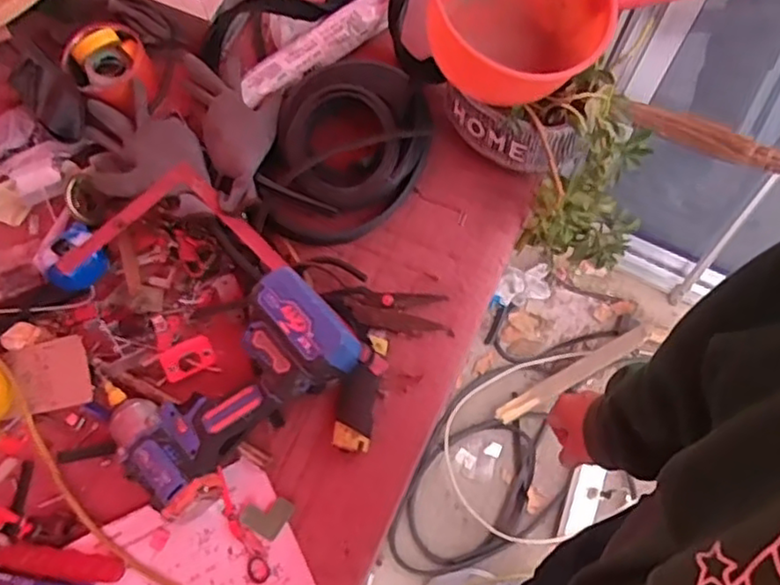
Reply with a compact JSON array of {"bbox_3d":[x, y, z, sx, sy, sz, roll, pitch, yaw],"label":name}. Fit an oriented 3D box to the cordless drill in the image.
[{"bbox_3d":[-0.148,0.096,0.658,0.239,0.070,0.117,-43,72,1],"label":"cordless drill"}]

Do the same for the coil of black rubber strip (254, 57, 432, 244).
[{"bbox_3d":[-0.050,-0.169,0.769,0.176,0.083,0.219,10,65,4],"label":"coil of black rubber strip"}]

